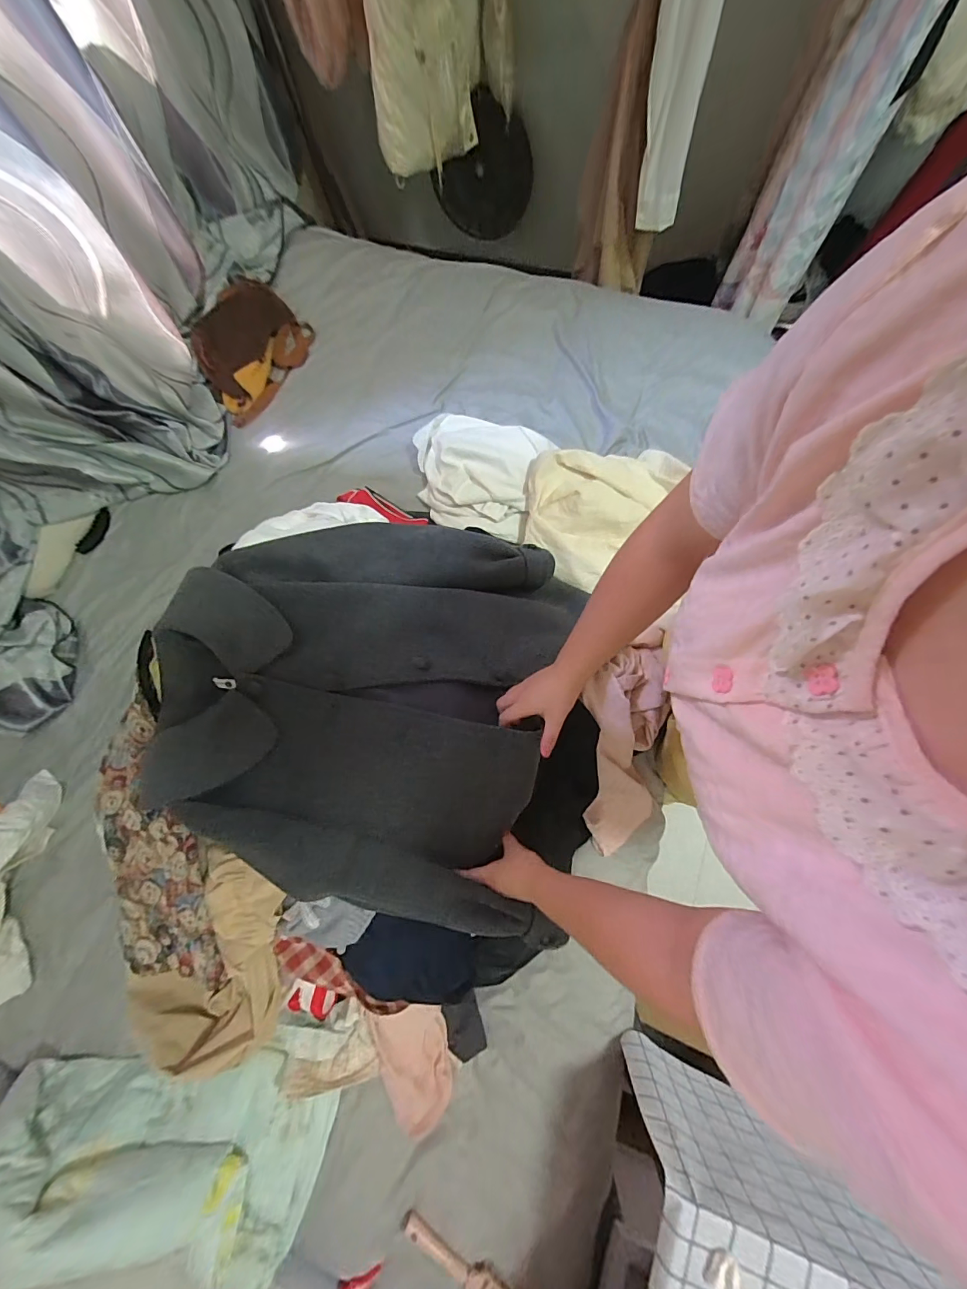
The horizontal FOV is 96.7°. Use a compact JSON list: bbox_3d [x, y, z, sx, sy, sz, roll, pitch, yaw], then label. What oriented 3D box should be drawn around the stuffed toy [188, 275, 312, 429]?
[{"bbox_3d":[-0.587,-0.735,1.060,0.219,0.098,0.327,21,78,9],"label":"stuffed toy"}]

